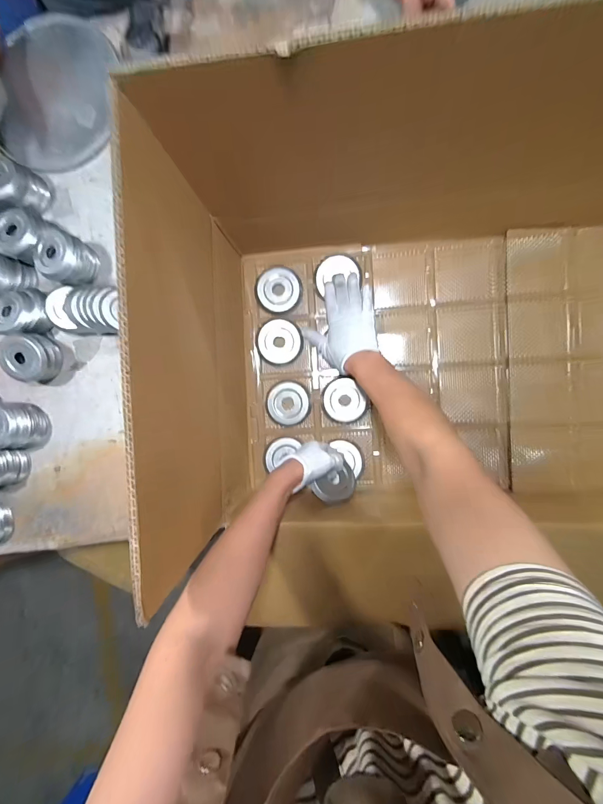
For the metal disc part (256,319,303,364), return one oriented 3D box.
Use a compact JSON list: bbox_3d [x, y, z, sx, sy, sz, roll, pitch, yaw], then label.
[{"bbox_3d":[-0.039,-0.107,0.597,0.075,0.013,0.079,0,92,5],"label":"metal disc part"}]

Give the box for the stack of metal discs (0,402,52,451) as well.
[{"bbox_3d":[-0.566,0.050,0.666,0.099,0.074,0.094,-7,91,5],"label":"stack of metal discs"}]

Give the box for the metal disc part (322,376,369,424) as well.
[{"bbox_3d":[0.072,-0.002,0.595,0.069,0.013,0.078,-28,89,5],"label":"metal disc part"}]

